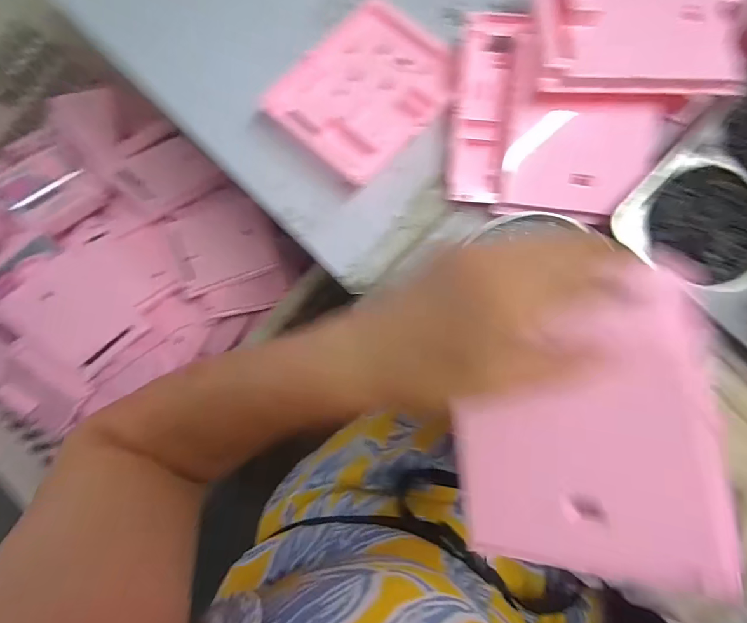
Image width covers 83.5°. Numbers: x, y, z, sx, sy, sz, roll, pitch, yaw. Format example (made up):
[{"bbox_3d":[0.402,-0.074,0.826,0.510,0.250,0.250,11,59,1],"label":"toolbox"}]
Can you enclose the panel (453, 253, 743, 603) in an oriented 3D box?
[{"bbox_3d":[0.103,0.063,0.217,0.122,0.010,0.152,-7,90,29],"label":"panel"}]

